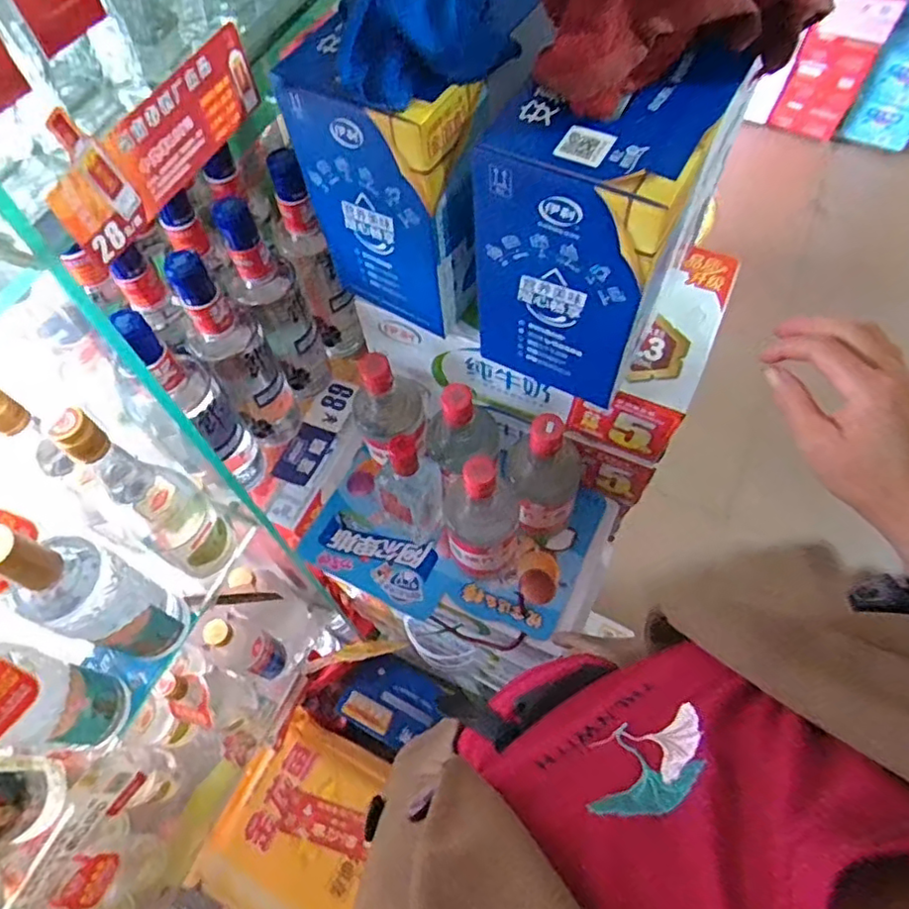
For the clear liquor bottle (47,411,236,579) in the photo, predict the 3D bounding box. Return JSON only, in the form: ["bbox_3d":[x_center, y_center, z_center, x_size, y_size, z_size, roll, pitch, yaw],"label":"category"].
[{"bbox_3d":[-0.262,0.047,0.561,0.056,0.273,0.066,36,69,18],"label":"clear liquor bottle"}]

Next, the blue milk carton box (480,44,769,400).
[{"bbox_3d":[0.111,-0.174,0.501,0.130,0.226,0.146,28,67,15],"label":"blue milk carton box"}]

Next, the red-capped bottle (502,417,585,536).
[{"bbox_3d":[0.094,0.017,0.661,0.078,0.219,0.083,-1,63,1],"label":"red-capped bottle"}]

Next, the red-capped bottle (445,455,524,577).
[{"bbox_3d":[0.032,0.066,0.638,0.076,0.214,0.072,-1,63,1],"label":"red-capped bottle"}]

